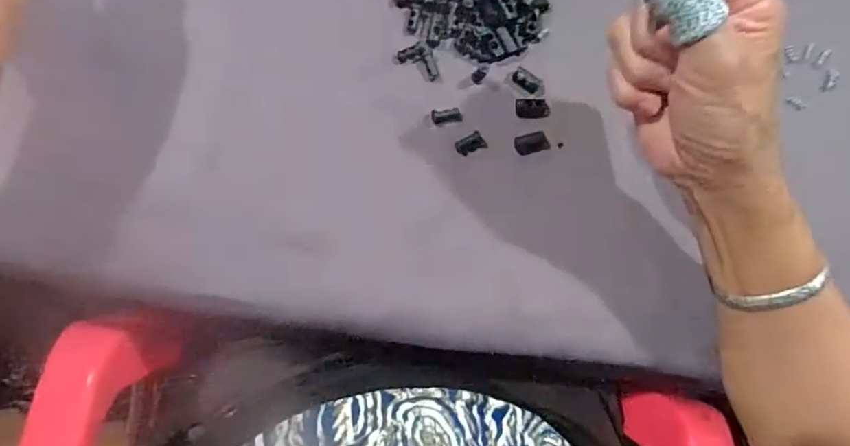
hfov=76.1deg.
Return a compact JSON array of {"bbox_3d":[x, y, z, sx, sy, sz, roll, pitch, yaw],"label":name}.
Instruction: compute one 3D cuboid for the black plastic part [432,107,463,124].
[{"bbox_3d":[0.014,-0.066,0.333,0.019,0.004,0.009,-8,84,-8],"label":"black plastic part"}]

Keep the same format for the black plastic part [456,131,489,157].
[{"bbox_3d":[0.029,-0.048,0.333,0.019,0.005,0.011,-30,87,-9],"label":"black plastic part"}]

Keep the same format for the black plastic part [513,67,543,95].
[{"bbox_3d":[0.065,-0.090,0.342,0.021,0.004,0.010,34,80,-2],"label":"black plastic part"}]

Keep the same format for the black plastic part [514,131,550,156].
[{"bbox_3d":[0.067,-0.051,0.339,0.022,0.006,0.012,-13,85,-8],"label":"black plastic part"}]

